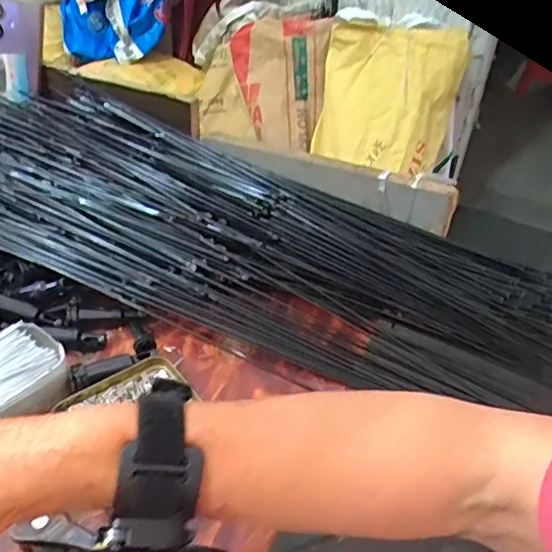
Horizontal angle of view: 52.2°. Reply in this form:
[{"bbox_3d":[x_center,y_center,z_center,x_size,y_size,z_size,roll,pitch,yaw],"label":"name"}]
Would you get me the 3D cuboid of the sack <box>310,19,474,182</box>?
[{"bbox_3d":[0.279,-0.459,1.453,0.113,0.353,0.337,0,22,-42],"label":"sack"}]

